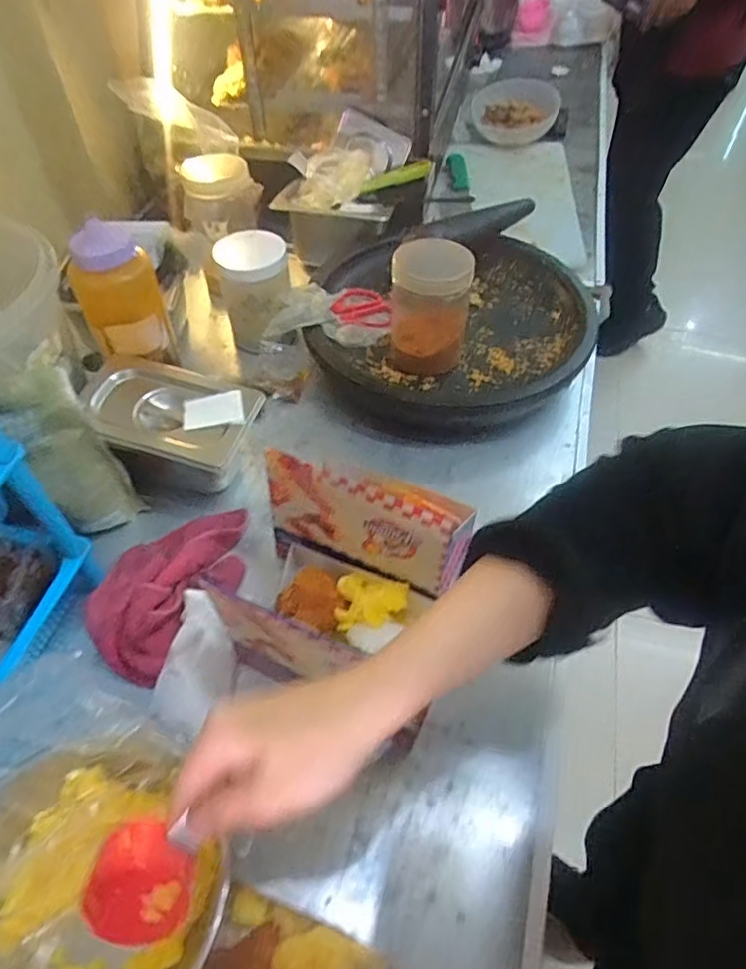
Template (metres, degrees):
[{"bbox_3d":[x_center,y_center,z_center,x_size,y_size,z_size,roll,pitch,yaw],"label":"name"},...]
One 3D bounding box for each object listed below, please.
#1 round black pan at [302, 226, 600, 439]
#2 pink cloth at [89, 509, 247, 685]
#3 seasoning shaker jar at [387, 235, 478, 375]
[{"bbox_3d":[0.107,-0.227,0.798,0.371,0.078,0.373,0,52,0],"label":"round black pan"},{"bbox_3d":[-0.198,0.085,0.592,0.114,0.052,0.199,20,55,16],"label":"pink cloth"},{"bbox_3d":[0.067,-0.220,0.713,0.090,0.136,0.096,4,52,4],"label":"seasoning shaker jar"}]

